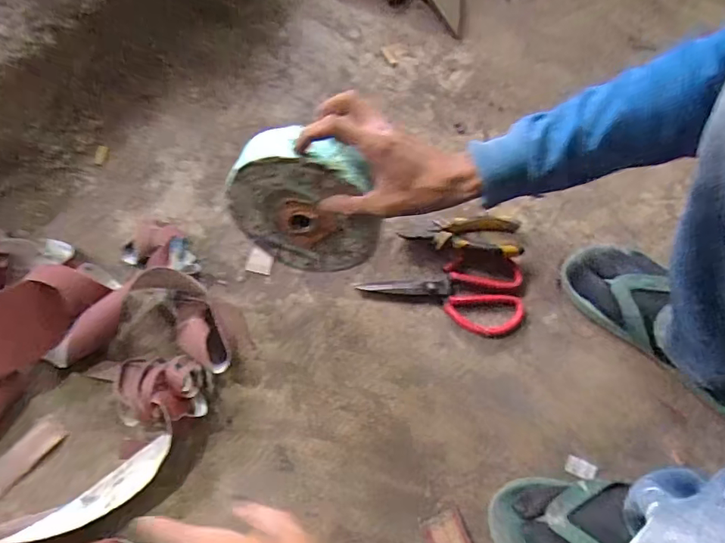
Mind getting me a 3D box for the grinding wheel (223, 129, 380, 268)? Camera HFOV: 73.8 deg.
[{"bbox_3d":[-0.055,-0.063,0.483,0.144,0.156,0.044,11,51,3],"label":"grinding wheel"}]

